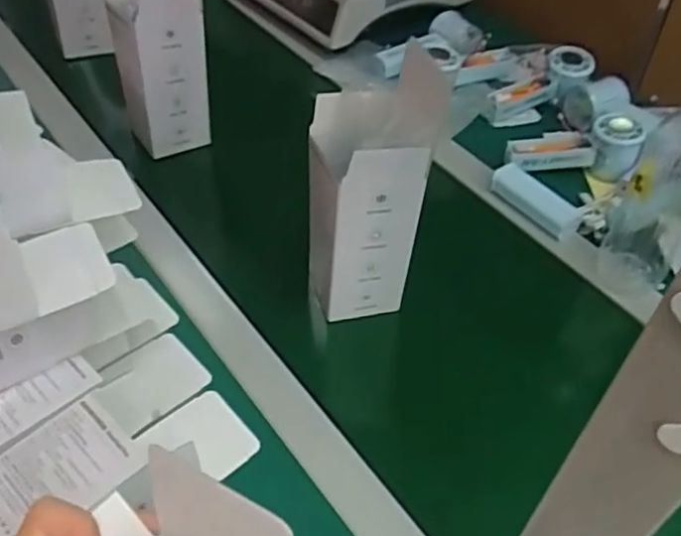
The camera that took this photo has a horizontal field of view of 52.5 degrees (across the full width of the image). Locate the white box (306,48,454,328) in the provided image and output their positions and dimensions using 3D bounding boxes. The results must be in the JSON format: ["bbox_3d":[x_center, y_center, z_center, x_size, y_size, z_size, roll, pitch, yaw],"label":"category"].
[{"bbox_3d":[0.022,-0.066,0.589,0.086,0.234,0.087,-7,49,-8],"label":"white box"}]

